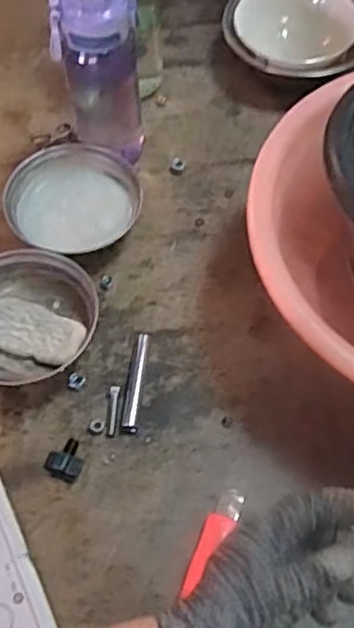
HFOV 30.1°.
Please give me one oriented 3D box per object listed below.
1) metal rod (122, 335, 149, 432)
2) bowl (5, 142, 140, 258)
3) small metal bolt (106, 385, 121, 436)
[{"bbox_3d":[-0.039,0.065,0.623,0.013,0.012,0.096,4,63,5],"label":"metal rod"},{"bbox_3d":[-0.109,-0.117,0.710,0.143,0.046,0.129,5,63,5],"label":"bowl"},{"bbox_3d":[-0.059,0.089,0.609,0.009,0.010,0.046,5,63,5],"label":"small metal bolt"}]

